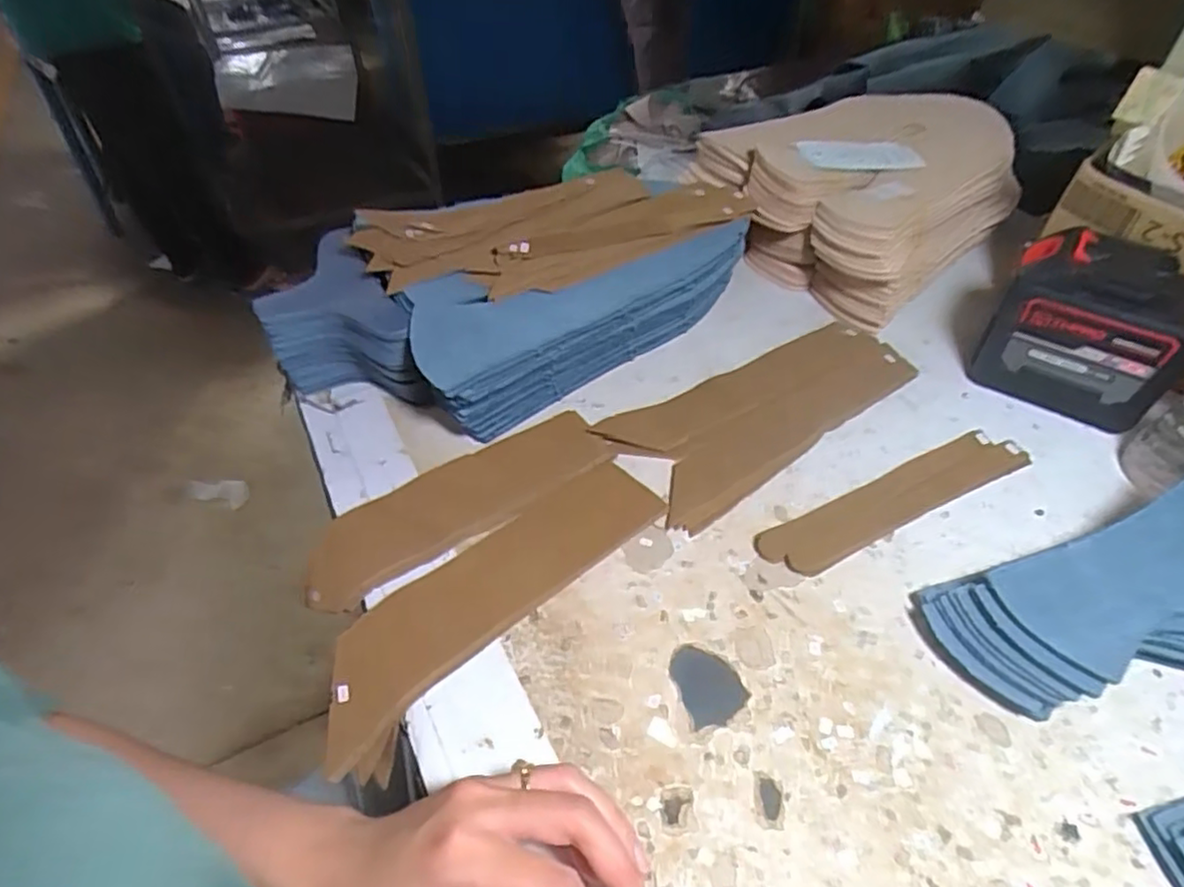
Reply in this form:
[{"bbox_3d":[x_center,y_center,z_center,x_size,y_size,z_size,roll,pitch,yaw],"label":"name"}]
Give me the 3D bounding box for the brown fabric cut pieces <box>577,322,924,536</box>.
[{"bbox_3d":[0.127,-0.029,0.482,0.241,0.008,0.101,-28,53,-24],"label":"brown fabric cut pieces"}]

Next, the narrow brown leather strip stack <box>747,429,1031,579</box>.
[{"bbox_3d":[0.196,0.036,0.425,0.201,0.005,0.038,-21,50,-18],"label":"narrow brown leather strip stack"}]

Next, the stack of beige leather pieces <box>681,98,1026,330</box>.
[{"bbox_3d":[0.237,-0.234,0.607,0.243,0.098,0.211,-34,55,-28],"label":"stack of beige leather pieces"}]

